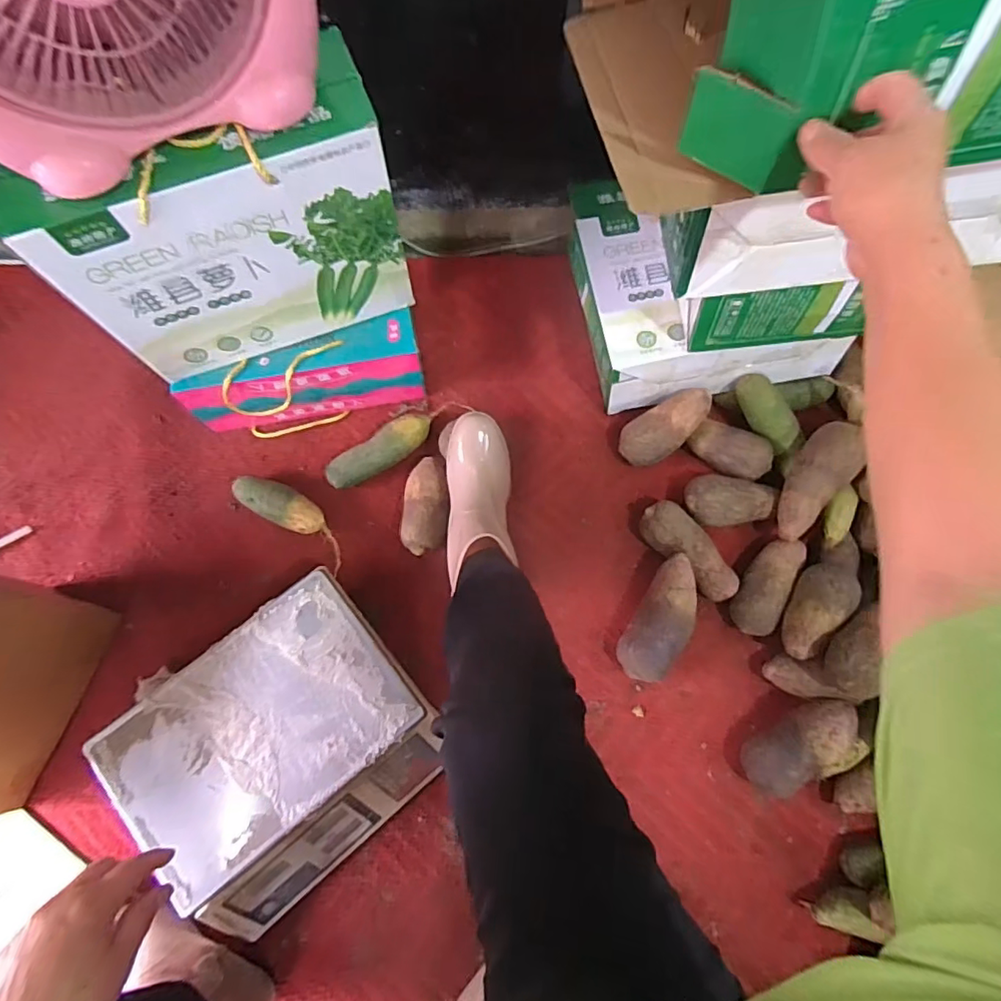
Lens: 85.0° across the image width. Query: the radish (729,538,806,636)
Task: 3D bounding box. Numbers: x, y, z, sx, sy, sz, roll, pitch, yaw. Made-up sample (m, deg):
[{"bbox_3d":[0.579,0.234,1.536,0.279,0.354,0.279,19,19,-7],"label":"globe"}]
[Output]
[{"bbox_3d":[0.380,0.120,0.778,0.061,0.064,0.154,35,77,8],"label":"radish"}]

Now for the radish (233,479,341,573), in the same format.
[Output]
[{"bbox_3d":[-0.304,0.019,0.790,0.210,0.042,0.056,35,77,8],"label":"radish"}]

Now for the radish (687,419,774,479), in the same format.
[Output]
[{"bbox_3d":[0.347,-0.077,0.815,0.124,0.061,0.063,20,75,5],"label":"radish"}]

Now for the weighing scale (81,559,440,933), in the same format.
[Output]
[{"bbox_3d":[-0.265,0.310,0.689,0.329,0.110,0.298,-38,78,-10],"label":"weighing scale"}]

